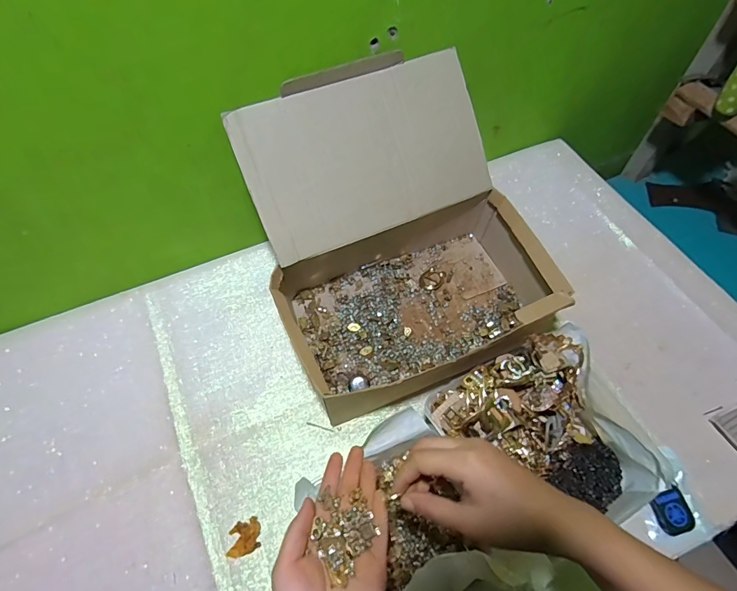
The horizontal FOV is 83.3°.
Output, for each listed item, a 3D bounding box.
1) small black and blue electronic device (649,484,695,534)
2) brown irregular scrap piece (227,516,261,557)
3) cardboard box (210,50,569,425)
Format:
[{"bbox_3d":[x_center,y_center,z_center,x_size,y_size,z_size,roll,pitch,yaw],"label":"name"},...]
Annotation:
[{"bbox_3d":[0.343,0.244,0.467,0.040,0.008,0.042,-14,60,-8],"label":"small black and blue electronic device"},{"bbox_3d":[-0.138,0.268,0.460,0.033,0.006,0.036,-6,59,-3],"label":"brown irregular scrap piece"},{"bbox_3d":[0.038,-0.080,0.534,0.325,0.237,0.331,-18,61,-10],"label":"cardboard box"}]

